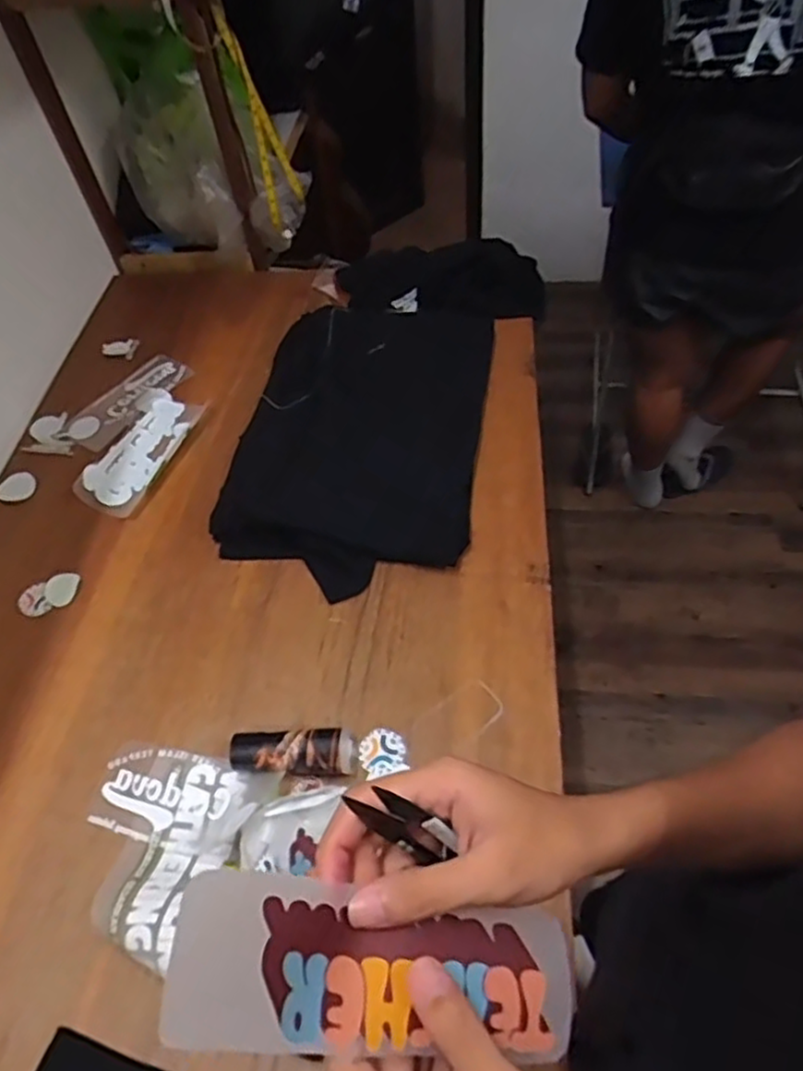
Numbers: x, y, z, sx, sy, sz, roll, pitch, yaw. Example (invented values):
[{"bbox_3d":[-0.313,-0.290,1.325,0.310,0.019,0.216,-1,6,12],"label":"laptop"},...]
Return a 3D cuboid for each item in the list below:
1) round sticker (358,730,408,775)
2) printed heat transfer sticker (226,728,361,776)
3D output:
[{"bbox_3d":[-0.023,0.258,0.833,0.055,0.006,0.052,-5,53,6],"label":"round sticker"},{"bbox_3d":[-0.127,0.256,0.821,0.147,0.049,0.056,-2,54,4],"label":"printed heat transfer sticker"}]

